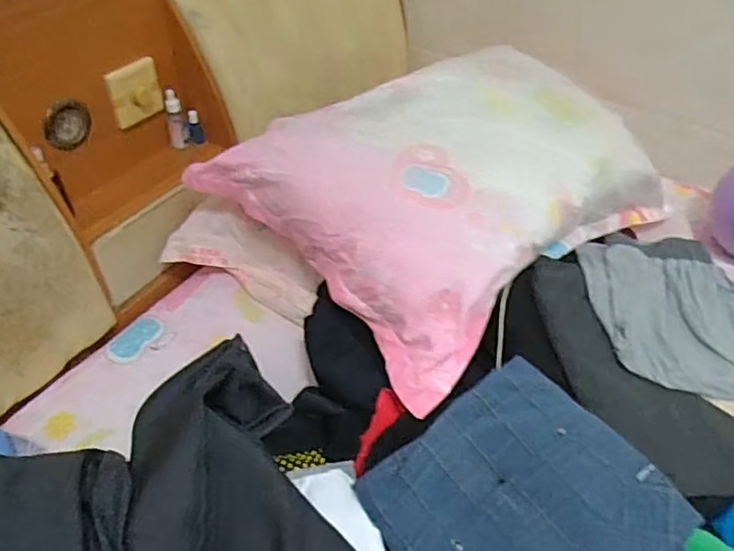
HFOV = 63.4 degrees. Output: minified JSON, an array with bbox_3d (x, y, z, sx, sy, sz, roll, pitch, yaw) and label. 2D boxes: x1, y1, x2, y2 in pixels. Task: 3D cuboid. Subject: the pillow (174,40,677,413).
[{"bbox_3d":[0.126,-0.152,0.849,0.554,0.139,0.431,-31,53,-30],"label":"pillow"}]

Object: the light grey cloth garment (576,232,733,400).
[{"bbox_3d":[0.384,0.032,0.743,0.225,0.050,0.261,-2,44,-5],"label":"light grey cloth garment"}]

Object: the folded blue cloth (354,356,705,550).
[{"bbox_3d":[0.150,0.234,0.582,0.241,0.028,0.242,-38,62,-3],"label":"folded blue cloth"}]

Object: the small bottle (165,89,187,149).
[{"bbox_3d":[-0.321,-0.262,0.998,0.029,0.104,0.027,-13,46,-15],"label":"small bottle"}]

